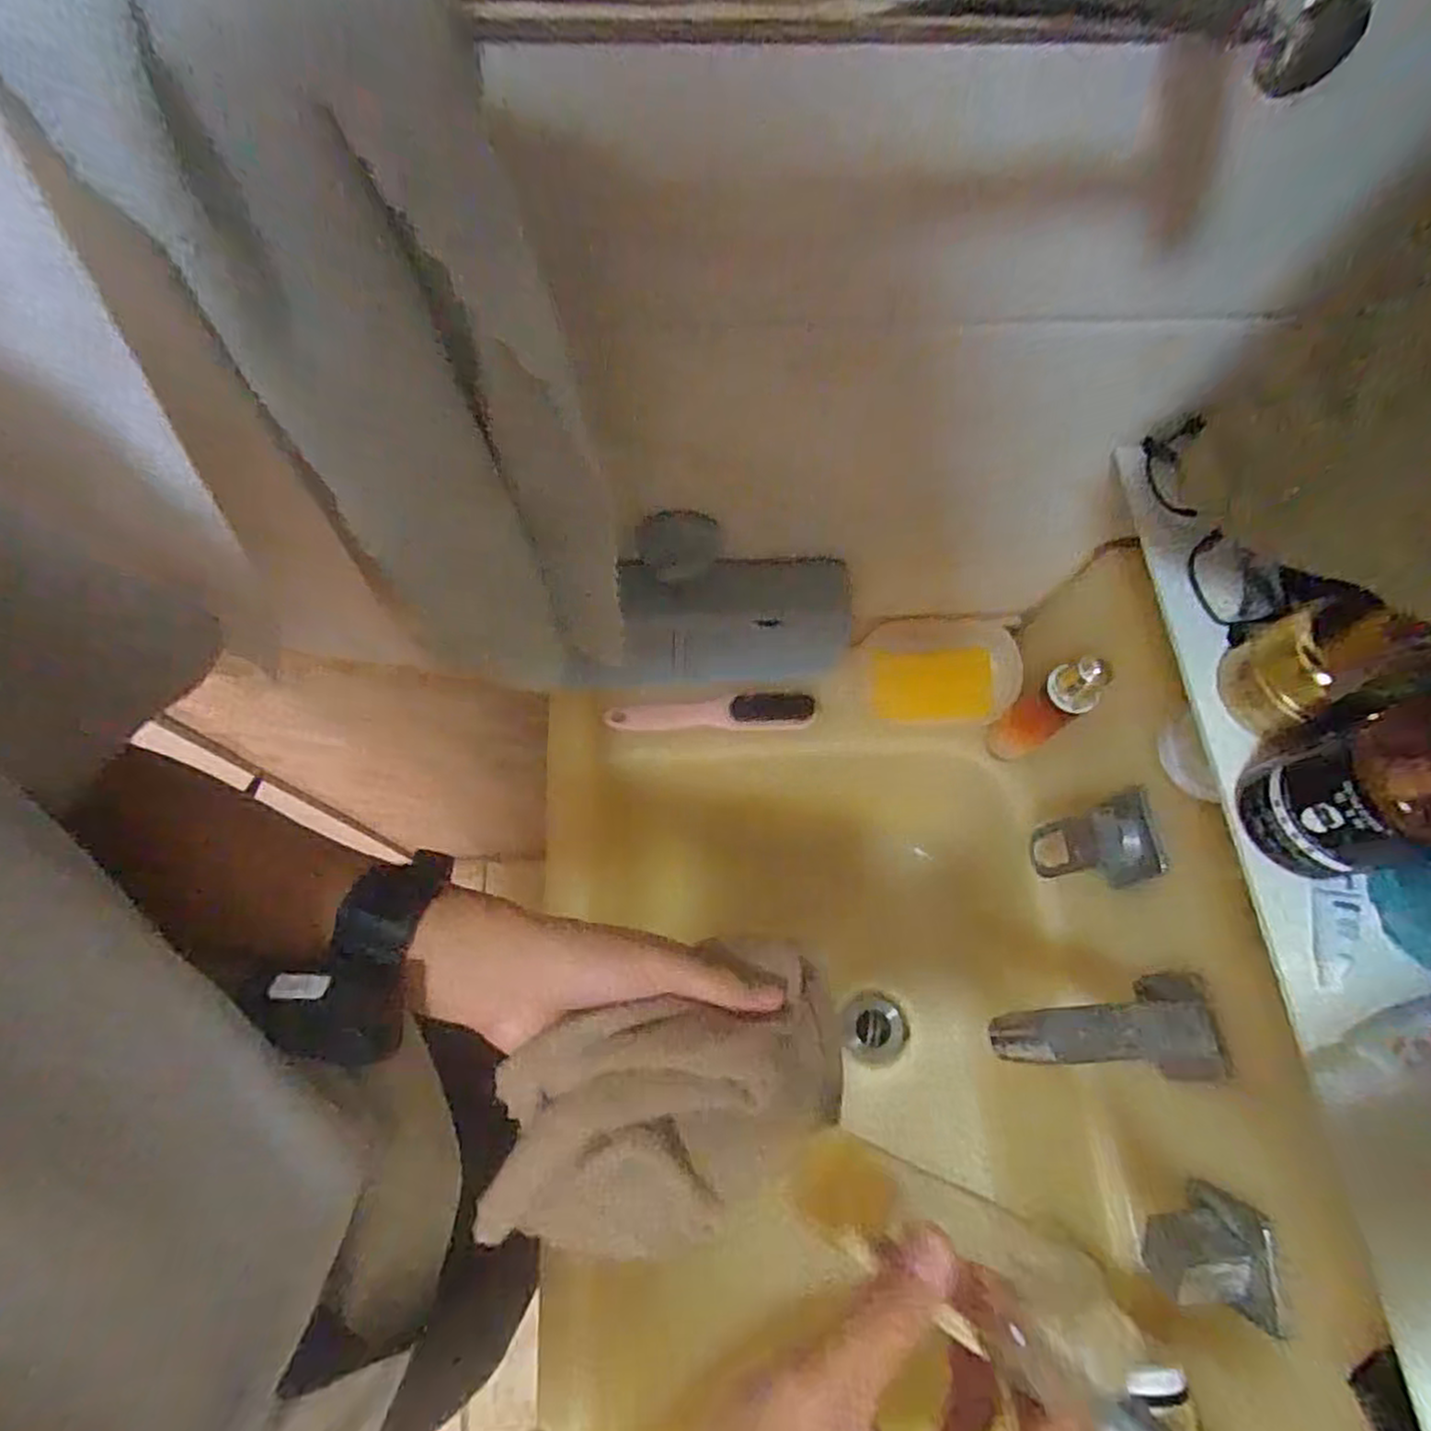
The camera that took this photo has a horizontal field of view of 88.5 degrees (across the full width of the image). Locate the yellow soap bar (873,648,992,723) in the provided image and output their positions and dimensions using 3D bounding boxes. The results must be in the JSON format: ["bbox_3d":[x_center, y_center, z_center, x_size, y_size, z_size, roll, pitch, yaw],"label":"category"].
[{"bbox_3d":[0.191,-0.027,0.656,0.104,0.018,0.065,2,68,-2],"label":"yellow soap bar"}]

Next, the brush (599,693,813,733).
[{"bbox_3d":[-0.003,-0.006,0.669,0.186,0.040,0.015,1,32,0],"label":"brush"}]

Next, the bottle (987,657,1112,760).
[{"bbox_3d":[0.260,-0.003,0.581,0.032,0.158,0.037,-34,73,-15],"label":"bottle"}]

